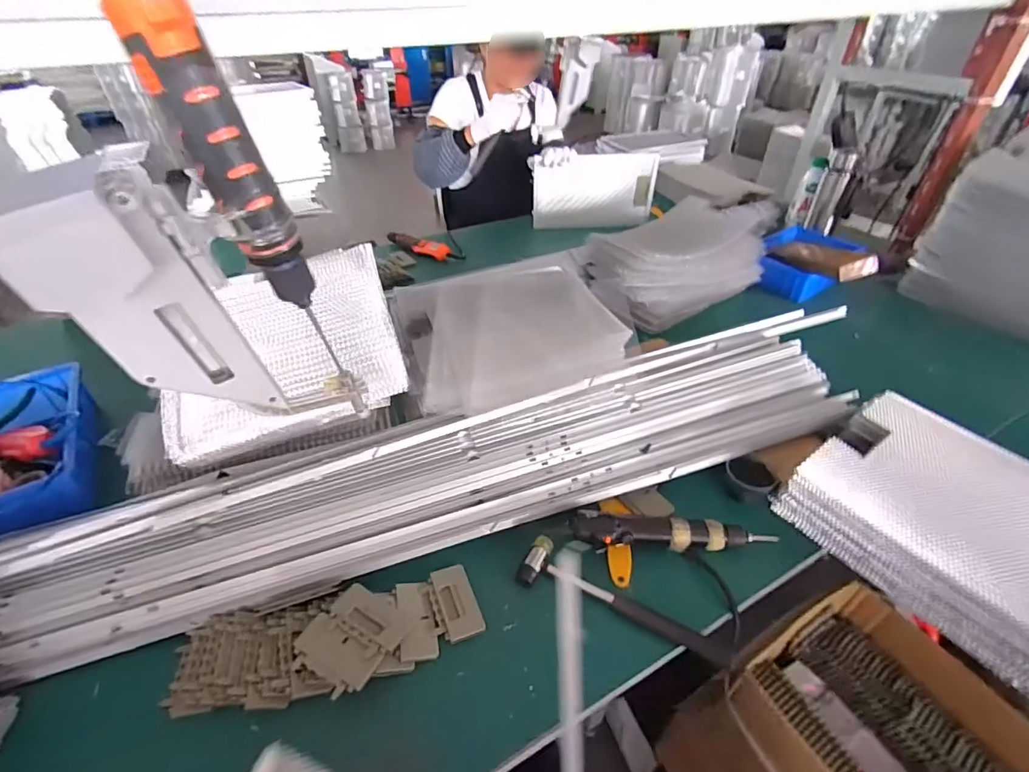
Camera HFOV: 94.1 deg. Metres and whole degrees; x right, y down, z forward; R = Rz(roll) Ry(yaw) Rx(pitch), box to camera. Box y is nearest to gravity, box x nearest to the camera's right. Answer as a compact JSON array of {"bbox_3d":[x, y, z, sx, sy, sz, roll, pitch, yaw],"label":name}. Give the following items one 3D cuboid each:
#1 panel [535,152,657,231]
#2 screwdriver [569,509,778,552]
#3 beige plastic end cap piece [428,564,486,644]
[{"bbox_3d":[0.225,-0.548,1.374,0.334,0.216,0.026,-1,47,2],"label":"panel"},{"bbox_3d":[0.200,0.185,0.599,0.253,0.046,0.035,1,39,2],"label":"screwdriver"},{"bbox_3d":[-0.069,0.253,0.564,0.047,0.011,0.084,-16,42,-18],"label":"beige plastic end cap piece"}]

